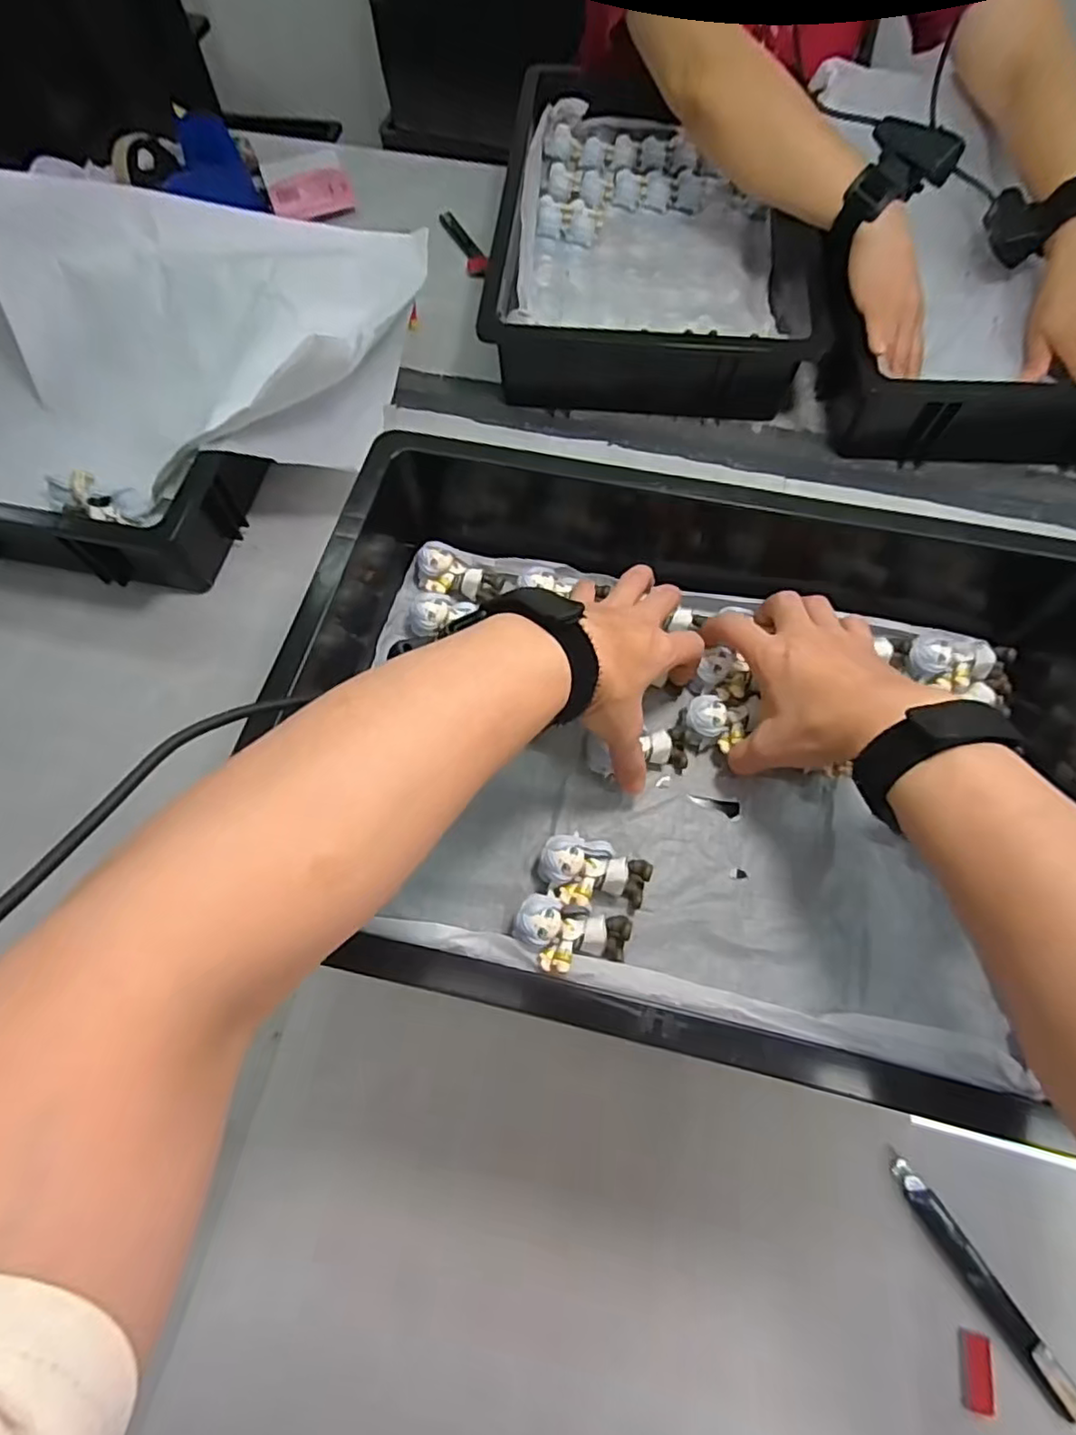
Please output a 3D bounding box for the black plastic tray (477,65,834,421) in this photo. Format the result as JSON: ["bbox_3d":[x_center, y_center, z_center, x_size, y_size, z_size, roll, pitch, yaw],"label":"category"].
[{"bbox_3d":[0.122,-0.520,0.678,0.303,0.092,0.432,5,67,2],"label":"black plastic tray"}]

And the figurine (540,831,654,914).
[{"bbox_3d":[0.032,0.089,0.361,0.060,0.025,0.038,7,67,3],"label":"figurine"}]

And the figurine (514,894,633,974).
[{"bbox_3d":[0.018,0.120,0.343,0.060,0.021,0.035,14,68,6],"label":"figurine"}]

